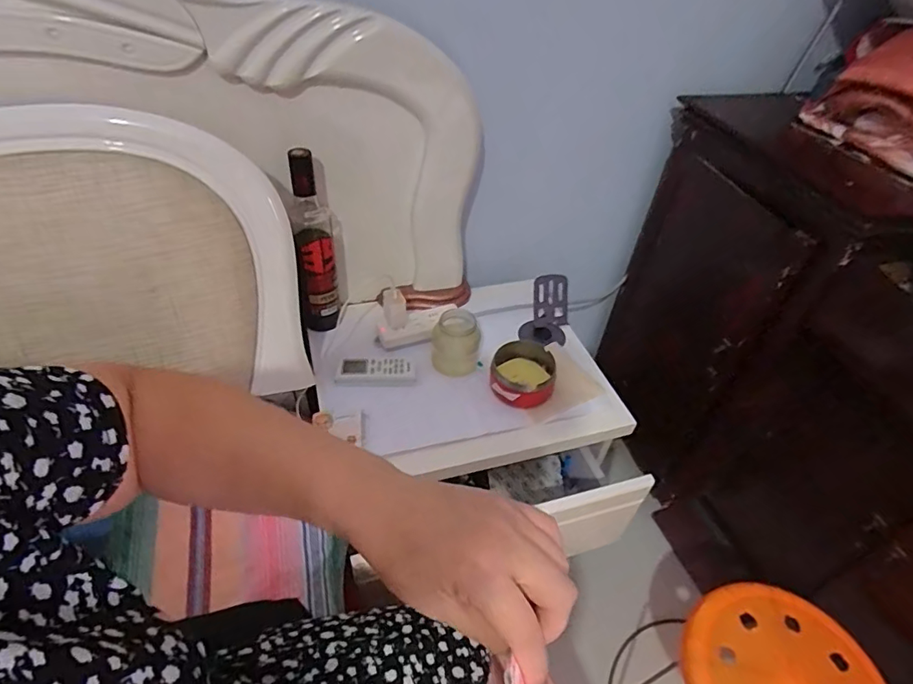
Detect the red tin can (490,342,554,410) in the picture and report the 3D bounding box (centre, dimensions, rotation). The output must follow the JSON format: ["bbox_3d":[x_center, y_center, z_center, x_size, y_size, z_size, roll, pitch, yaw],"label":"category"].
[{"bbox_3d":[0.101,0.051,0.780,0.093,0.051,0.092,3,44,-3],"label":"red tin can"}]

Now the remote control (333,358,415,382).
[{"bbox_3d":[-0.124,0.041,0.783,0.118,0.019,0.041,-3,44,-9],"label":"remote control"}]

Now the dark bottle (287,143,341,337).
[{"bbox_3d":[-0.216,-0.146,0.779,0.060,0.280,0.072,-4,44,-10],"label":"dark bottle"}]

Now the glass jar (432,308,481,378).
[{"bbox_3d":[-0.001,0.005,0.800,0.072,0.091,0.062,0,44,-6],"label":"glass jar"}]

